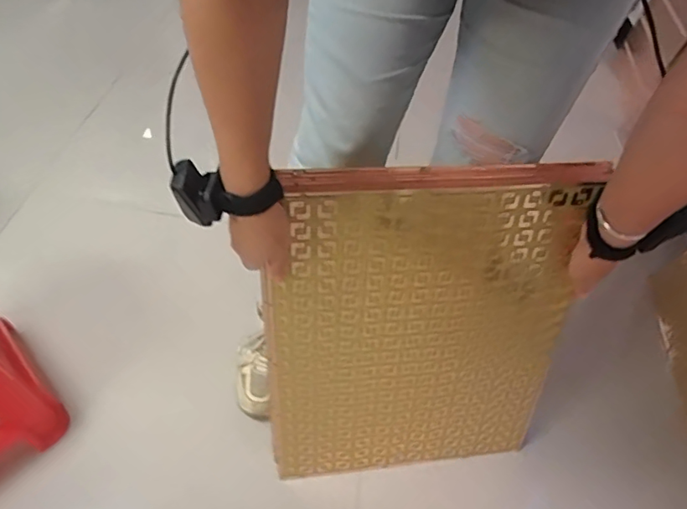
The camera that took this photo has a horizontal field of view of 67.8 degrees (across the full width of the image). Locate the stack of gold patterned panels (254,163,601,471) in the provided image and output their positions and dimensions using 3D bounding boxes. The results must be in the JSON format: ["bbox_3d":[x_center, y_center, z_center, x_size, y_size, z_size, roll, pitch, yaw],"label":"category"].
[{"bbox_3d":[0.096,0.117,0.676,0.387,0.488,0.019,-3,34,-7],"label":"stack of gold patterned panels"}]

